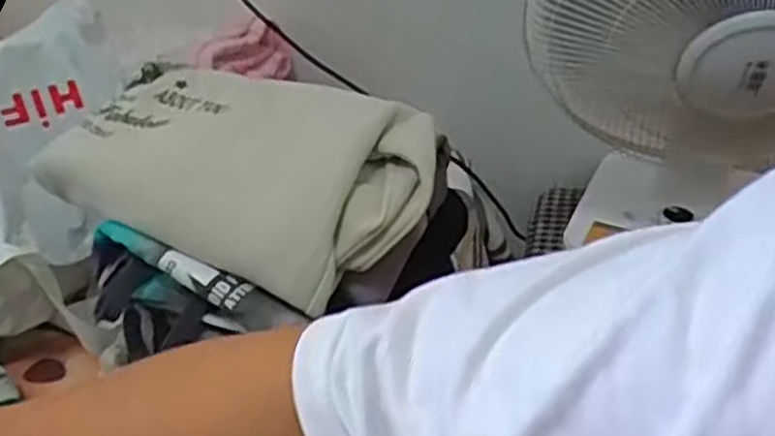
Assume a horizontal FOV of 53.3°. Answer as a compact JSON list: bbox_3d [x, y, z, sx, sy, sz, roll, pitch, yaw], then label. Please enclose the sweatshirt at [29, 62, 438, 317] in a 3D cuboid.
[{"bbox_3d":[-0.118,-0.045,0.648,0.306,0.075,0.179,17,62,19],"label":"sweatshirt"}]

